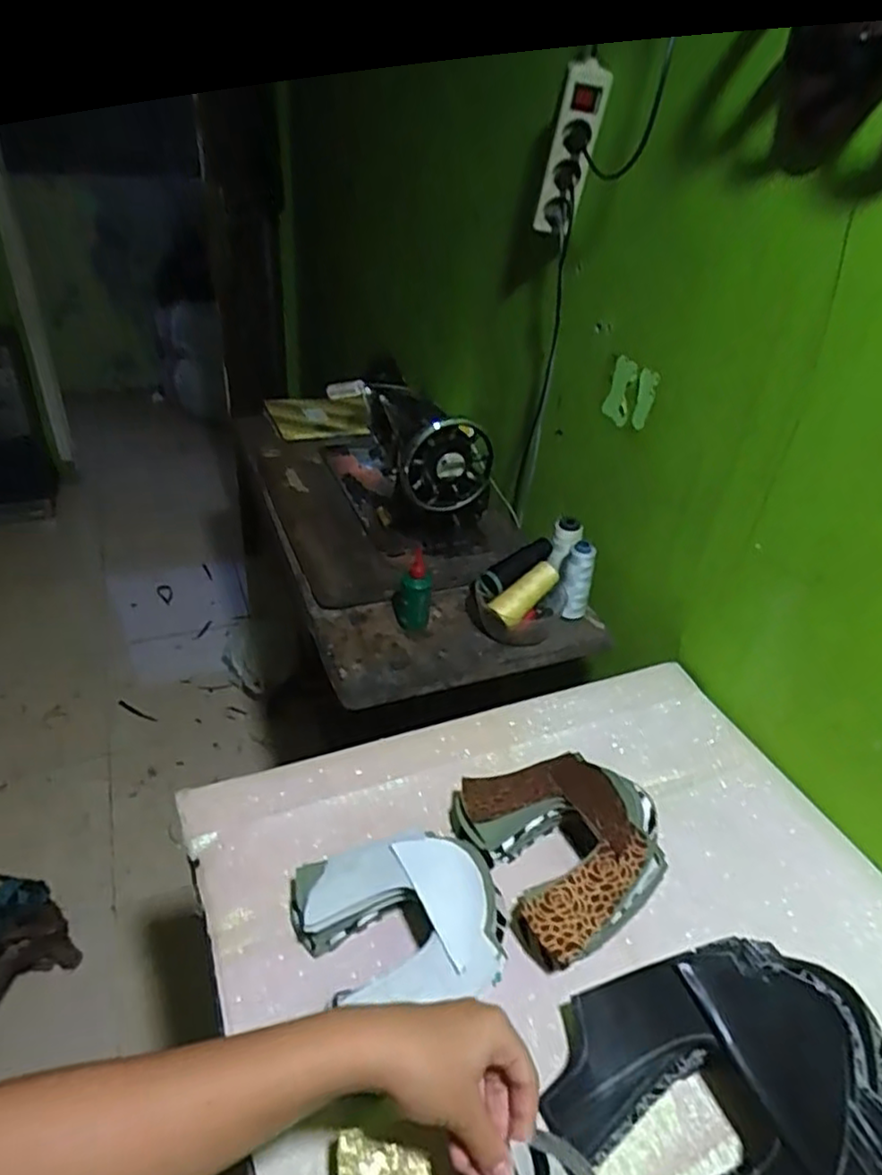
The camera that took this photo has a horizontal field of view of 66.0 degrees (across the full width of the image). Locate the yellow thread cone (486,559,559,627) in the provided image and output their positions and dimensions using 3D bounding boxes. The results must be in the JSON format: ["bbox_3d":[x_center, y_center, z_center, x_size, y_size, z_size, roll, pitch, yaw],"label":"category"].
[{"bbox_3d":[0.114,0.010,0.909,0.110,0.040,0.038,-38,52,-22],"label":"yellow thread cone"}]

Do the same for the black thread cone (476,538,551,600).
[{"bbox_3d":[0.105,-0.030,0.932,0.128,0.036,0.043,-34,49,-22],"label":"black thread cone"}]

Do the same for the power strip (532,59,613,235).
[{"bbox_3d":[0.157,-0.528,0.832,0.051,0.193,0.031,-2,57,-10],"label":"power strip"}]

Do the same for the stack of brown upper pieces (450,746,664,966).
[{"bbox_3d":[0.116,0.223,0.627,0.159,0.084,0.179,-14,40,-25],"label":"stack of brown upper pieces"}]

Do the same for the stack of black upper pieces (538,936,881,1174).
[{"bbox_3d":[0.206,0.349,0.453,0.228,0.092,0.197,-6,37,-15],"label":"stack of black upper pieces"}]

